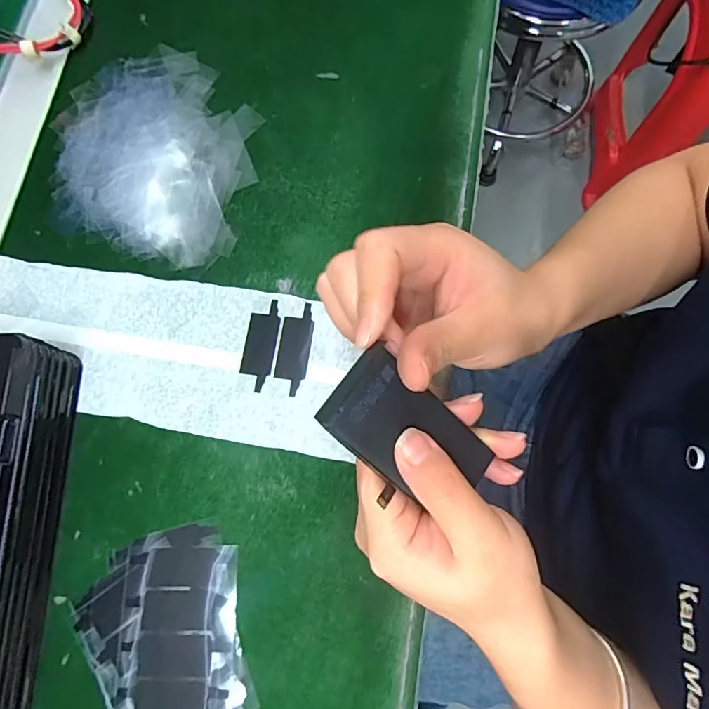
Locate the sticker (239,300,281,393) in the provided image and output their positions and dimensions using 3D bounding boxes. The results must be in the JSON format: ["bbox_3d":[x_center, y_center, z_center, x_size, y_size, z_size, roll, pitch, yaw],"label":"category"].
[{"bbox_3d":[-0.056,-0.006,0.286,0.019,0.004,0.054,8,76,3],"label":"sticker"}]

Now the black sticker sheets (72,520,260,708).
[{"bbox_3d":[-0.096,0.146,0.250,0.085,0.005,0.099,-26,77,-5],"label":"black sticker sheets"}]

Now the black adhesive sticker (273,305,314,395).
[{"bbox_3d":[-0.036,-0.004,0.285,0.019,0.004,0.054,6,76,8],"label":"black adhesive sticker"}]

